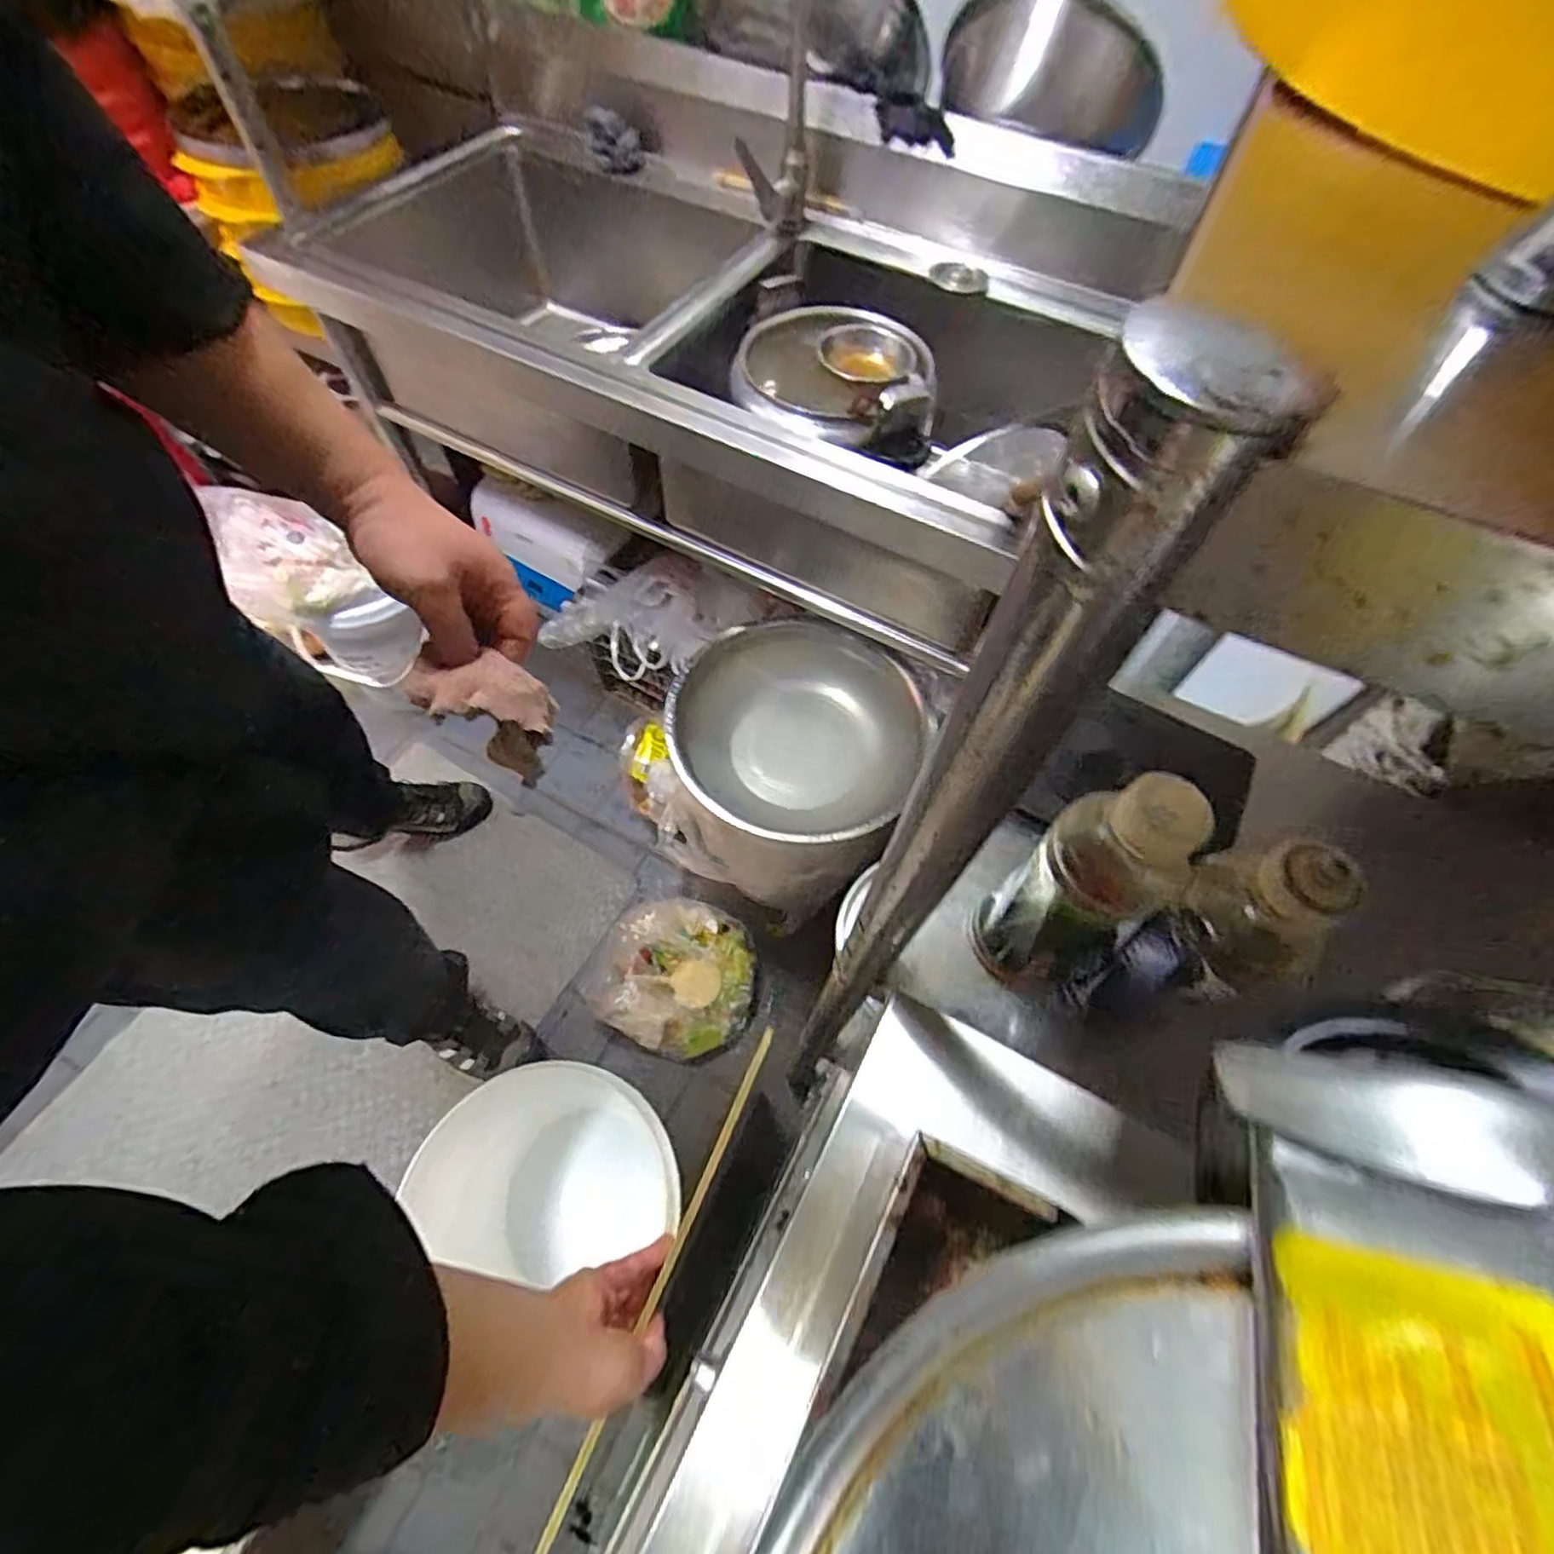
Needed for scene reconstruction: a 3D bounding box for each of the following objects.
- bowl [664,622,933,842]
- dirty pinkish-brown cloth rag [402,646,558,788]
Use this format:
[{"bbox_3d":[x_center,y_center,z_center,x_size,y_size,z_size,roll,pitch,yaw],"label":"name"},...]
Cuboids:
[{"bbox_3d":[0.025,-0.064,0.997,0.366,0.098,0.360,2,61,-3],"label":"bowl"},{"bbox_3d":[-0.202,-0.044,0.467,0.091,0.079,0.049,19,61,7],"label":"dirty pinkish-brown cloth rag"}]

